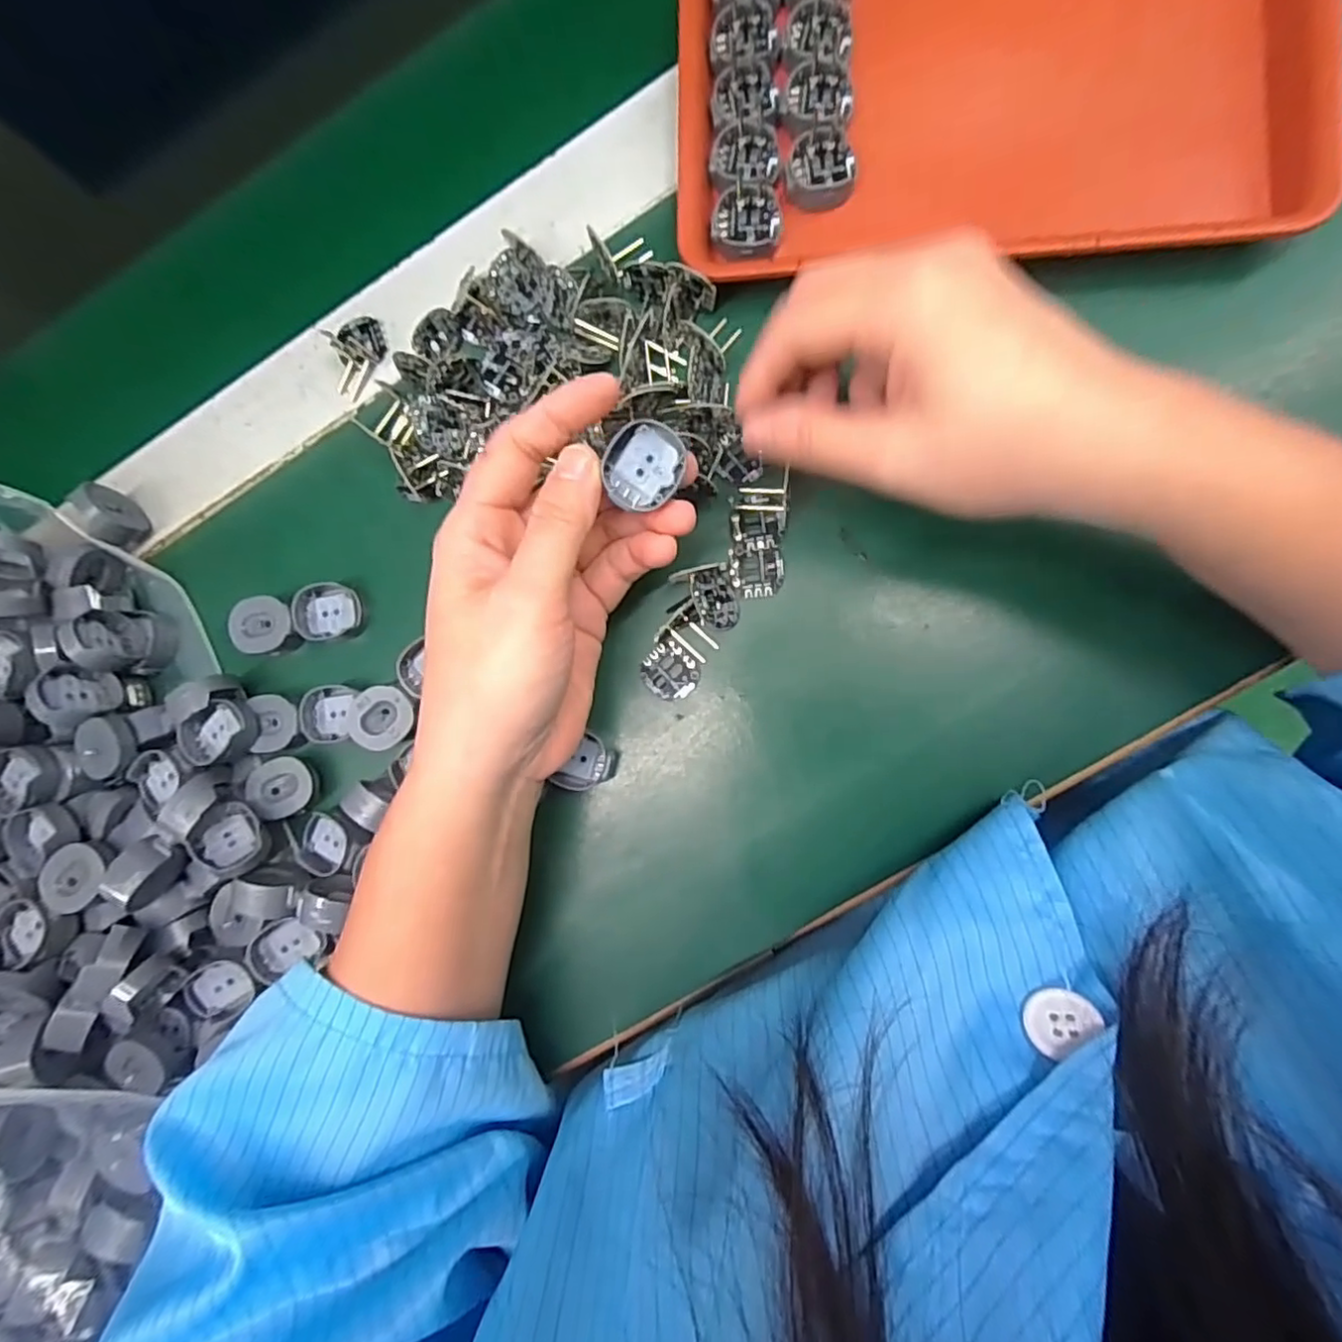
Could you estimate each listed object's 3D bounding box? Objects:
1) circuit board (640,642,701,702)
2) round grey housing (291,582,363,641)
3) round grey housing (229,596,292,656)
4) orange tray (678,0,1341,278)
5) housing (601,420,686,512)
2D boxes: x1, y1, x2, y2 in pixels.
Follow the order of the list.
[{"bbox_3d":[0.000,0.000,0.268,0.024,0.004,0.023,44,94,9],"label":"circuit board"},{"bbox_3d":[-0.153,-0.026,0.288,0.026,0.016,0.025,0,87,9],"label":"round grey housing"},{"bbox_3d":[-0.181,-0.020,0.291,0.028,0.016,0.026,0,87,9],"label":"round grey housing"},{"bbox_3d":[0.122,-0.237,0.254,0.231,0.028,0.146,0,87,9],"label":"orange tray"},{"bbox_3d":[-0.008,-0.068,0.211,0.025,0.012,0.025,6,108,-2],"label":"housing"}]

